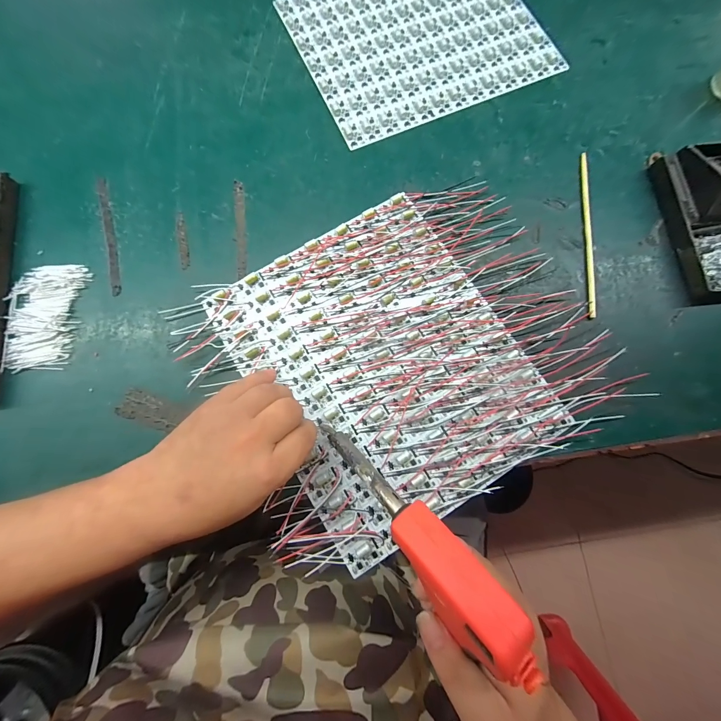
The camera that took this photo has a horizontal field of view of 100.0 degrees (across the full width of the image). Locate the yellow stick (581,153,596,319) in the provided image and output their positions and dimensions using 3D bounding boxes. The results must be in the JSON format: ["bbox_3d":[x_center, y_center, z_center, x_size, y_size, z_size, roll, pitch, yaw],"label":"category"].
[{"bbox_3d":[0.239,-0.137,0.318,0.008,0.007,0.192,5,78,0],"label":"yellow stick"}]

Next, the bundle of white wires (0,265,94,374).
[{"bbox_3d":[-0.309,-0.044,0.294,0.067,0.005,0.108,5,78,0],"label":"bundle of white wires"}]

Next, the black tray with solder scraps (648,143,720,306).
[{"bbox_3d":[0.362,-0.145,0.303,0.083,0.038,0.167,-9,78,-3],"label":"black tray with solder scraps"}]

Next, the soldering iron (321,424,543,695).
[{"bbox_3d":[0.030,0.105,0.201,0.032,0.031,0.175,-43,46,-9],"label":"soldering iron"}]

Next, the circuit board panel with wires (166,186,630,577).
[{"bbox_3d":[0.040,-0.014,0.293,0.335,0.012,0.290,-30,80,-7],"label":"circuit board panel with wires"}]

